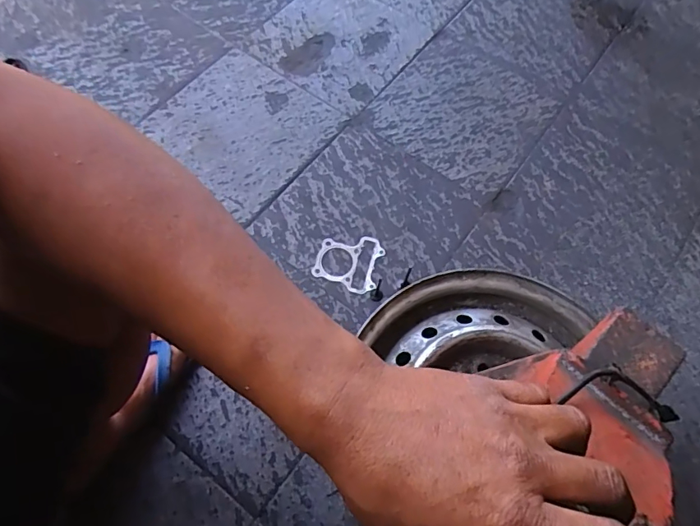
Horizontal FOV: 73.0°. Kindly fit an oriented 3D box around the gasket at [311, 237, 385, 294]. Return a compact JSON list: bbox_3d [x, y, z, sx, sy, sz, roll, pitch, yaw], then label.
[{"bbox_3d":[-0.002,-0.003,0.761,0.101,0.004,0.097,15,66,5],"label":"gasket"}]

